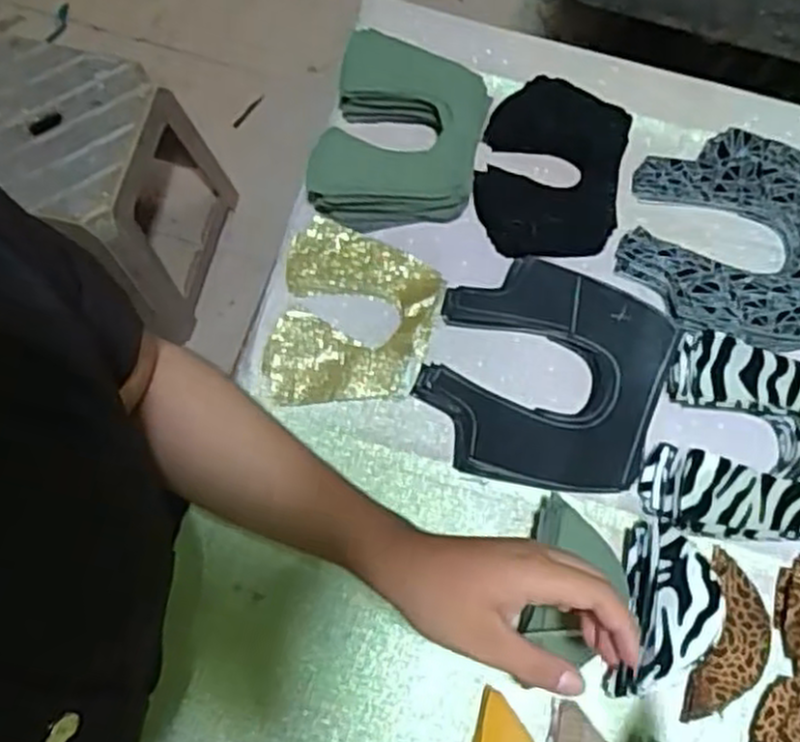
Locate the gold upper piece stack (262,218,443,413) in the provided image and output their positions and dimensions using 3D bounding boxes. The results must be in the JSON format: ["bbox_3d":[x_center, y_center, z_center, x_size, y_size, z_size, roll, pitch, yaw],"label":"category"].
[{"bbox_3d":[-0.038,-0.047,0.649,0.134,0.019,0.156,10,73,2],"label":"gold upper piece stack"}]

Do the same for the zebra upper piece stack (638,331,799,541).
[{"bbox_3d":[0.278,0.059,0.610,0.140,0.053,0.159,17,73,3],"label":"zebra upper piece stack"}]

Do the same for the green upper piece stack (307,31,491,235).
[{"bbox_3d":[0.002,-0.208,0.686,0.135,0.053,0.165,13,73,2],"label":"green upper piece stack"}]

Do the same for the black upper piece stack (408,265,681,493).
[{"bbox_3d":[0.116,-0.002,0.629,0.181,0.034,0.186,15,73,3],"label":"black upper piece stack"}]

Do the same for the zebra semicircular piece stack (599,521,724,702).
[{"bbox_3d":[0.188,0.173,0.552,0.053,0.076,0.121,11,73,2],"label":"zebra semicircular piece stack"}]

